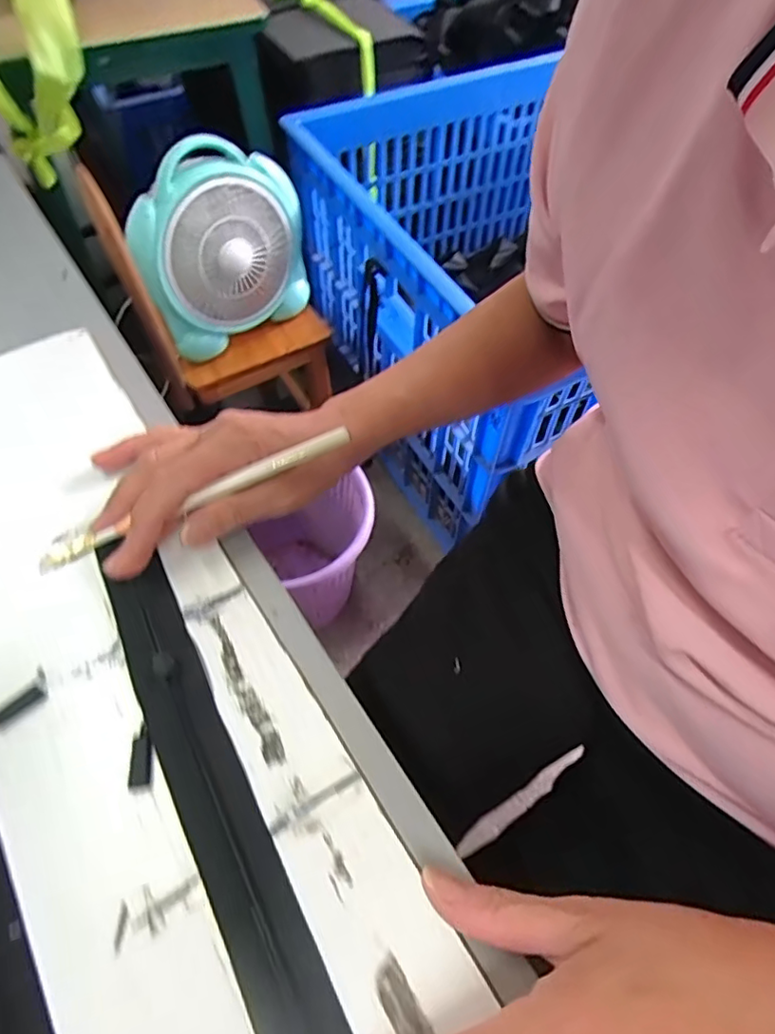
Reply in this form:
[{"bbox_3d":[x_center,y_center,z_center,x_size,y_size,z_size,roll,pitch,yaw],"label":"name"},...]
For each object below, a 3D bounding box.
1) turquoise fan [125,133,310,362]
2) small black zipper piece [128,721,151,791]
[{"bbox_3d":[-0.222,-0.359,0.786,0.237,0.215,0.096,-37,65,-21],"label":"turquoise fan"},{"bbox_3d":[-0.114,0.109,0.271,0.009,0.004,0.028,-8,58,-6],"label":"small black zipper piece"}]

